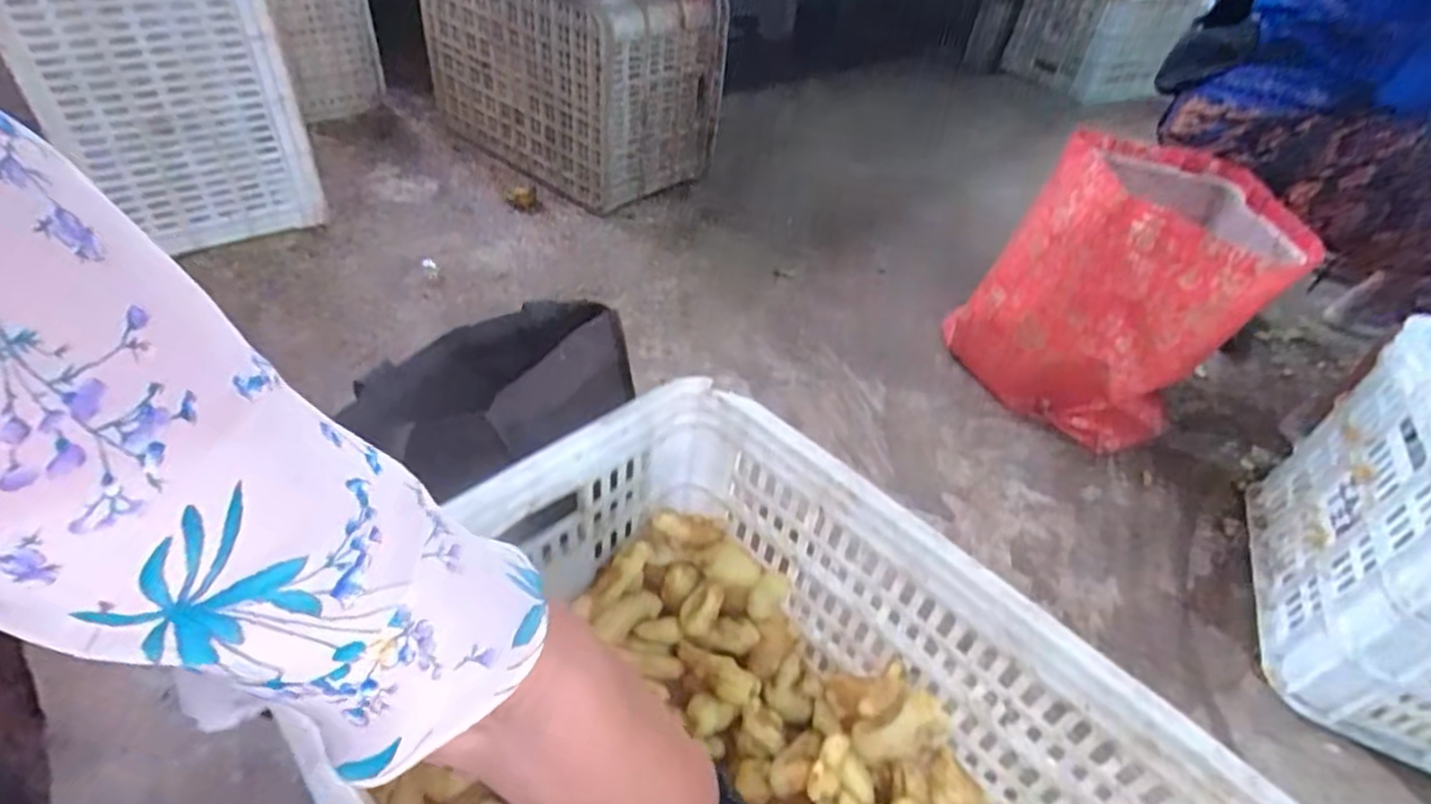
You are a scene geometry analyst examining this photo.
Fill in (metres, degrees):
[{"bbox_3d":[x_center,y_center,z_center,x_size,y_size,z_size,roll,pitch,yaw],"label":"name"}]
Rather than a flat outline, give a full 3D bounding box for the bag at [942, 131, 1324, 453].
[{"bbox_3d":[0.561,-0.161,1.011,0.302,0.342,0.333,-30,55,-33],"label":"bag"}]

